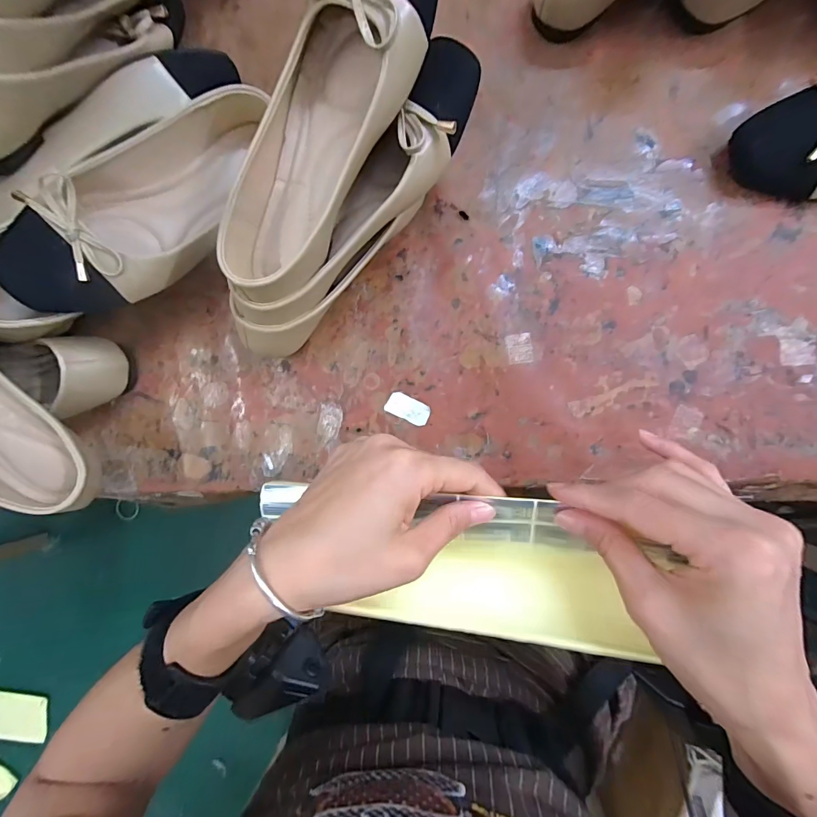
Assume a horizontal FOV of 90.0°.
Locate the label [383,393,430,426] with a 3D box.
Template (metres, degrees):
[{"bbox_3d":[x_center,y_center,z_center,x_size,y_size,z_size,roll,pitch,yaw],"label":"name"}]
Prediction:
[{"bbox_3d":[0.000,0.000,0.369,0.040,0.004,0.021,27,93,5],"label":"label"}]

